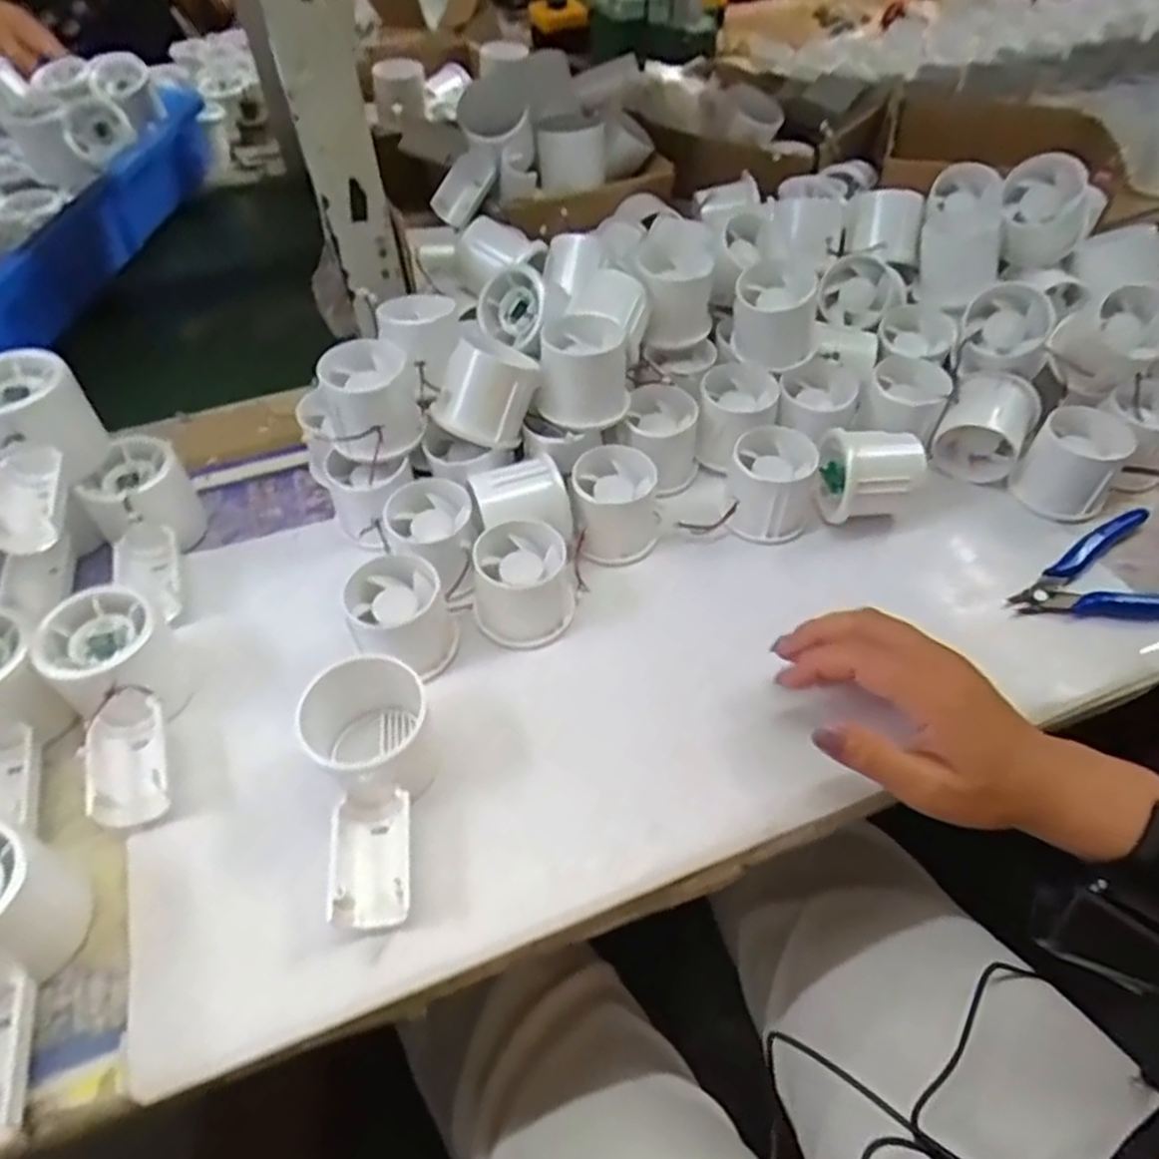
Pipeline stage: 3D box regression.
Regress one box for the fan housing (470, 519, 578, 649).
[{"bbox_3d":[-0.031,0.003,0.437,0.057,0.047,0.055,0,50,0],"label":"fan housing"}]

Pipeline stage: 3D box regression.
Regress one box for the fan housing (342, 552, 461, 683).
[{"bbox_3d":[-0.098,0.020,0.422,0.058,0.042,0.053,0,50,0],"label":"fan housing"}]

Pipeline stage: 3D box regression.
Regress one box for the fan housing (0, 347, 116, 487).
[{"bbox_3d":[-0.313,-0.089,0.439,0.055,0.056,0.060,-1,50,0],"label":"fan housing"}]

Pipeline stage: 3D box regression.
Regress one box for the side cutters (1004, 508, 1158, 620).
[{"bbox_3d":[0.311,0.001,0.455,0.118,0.008,0.075,-16,54,-9],"label":"side cutters"}]

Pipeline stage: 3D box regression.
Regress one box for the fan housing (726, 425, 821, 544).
[{"bbox_3d":[0.120,-0.059,0.484,0.057,0.050,0.053,0,50,0],"label":"fan housing"}]

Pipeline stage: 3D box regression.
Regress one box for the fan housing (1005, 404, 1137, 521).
[{"bbox_3d":[0.316,-0.072,0.498,0.054,0.055,0.057,1,56,-2],"label":"fan housing"}]

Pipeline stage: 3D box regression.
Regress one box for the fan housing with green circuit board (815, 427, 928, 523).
[{"bbox_3d":[0.182,-0.063,0.484,0.054,0.052,0.049,-1,53,-3],"label":"fan housing with green circuit board"}]

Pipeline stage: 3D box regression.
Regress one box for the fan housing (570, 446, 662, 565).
[{"bbox_3d":[0.023,-0.045,0.474,0.053,0.042,0.059,-2,53,-4],"label":"fan housing"}]

